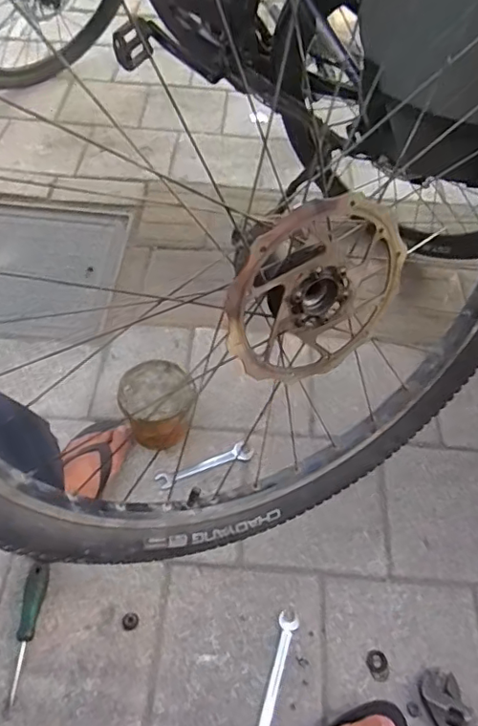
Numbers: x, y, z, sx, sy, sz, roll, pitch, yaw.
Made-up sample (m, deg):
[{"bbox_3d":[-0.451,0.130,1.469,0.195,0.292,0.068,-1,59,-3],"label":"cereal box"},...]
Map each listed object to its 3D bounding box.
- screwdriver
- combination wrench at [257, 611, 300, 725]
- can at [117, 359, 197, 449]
[{"bbox_3d":[-0.296,0.372,0.771,0.034,0.031,0.176,3,53,-3],"label":"screwdriver"},{"bbox_3d":[0.046,0.431,0.763,0.028,0.010,0.173,19,54,9],"label":"combination wrench"},{"bbox_3d":[-0.138,0.078,0.943,0.119,0.120,0.120,2,53,-3],"label":"can"}]

